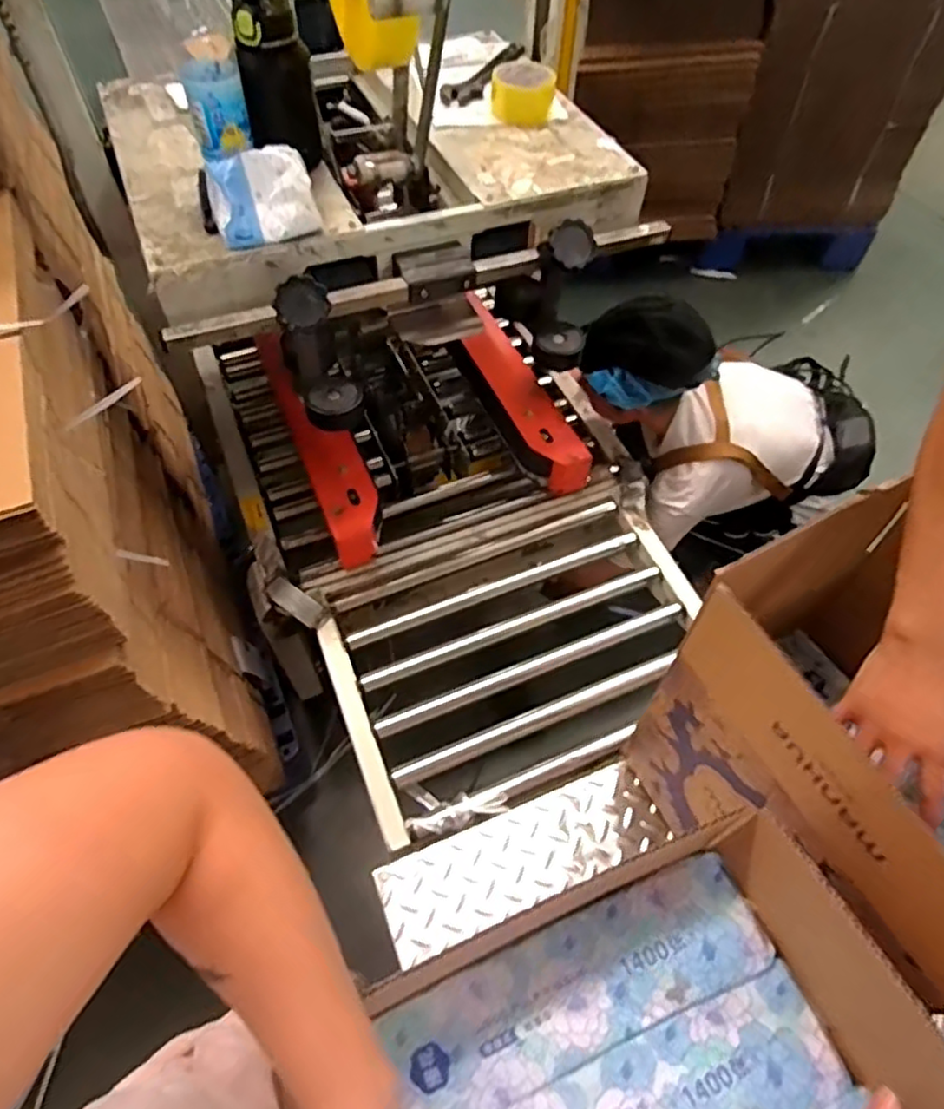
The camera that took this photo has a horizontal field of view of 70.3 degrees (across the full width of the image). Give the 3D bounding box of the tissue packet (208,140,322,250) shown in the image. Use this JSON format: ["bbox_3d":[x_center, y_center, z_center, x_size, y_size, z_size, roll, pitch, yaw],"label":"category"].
[{"bbox_3d":[-0.258,-0.438,0.824,0.123,0.100,0.035,-15,23,-8],"label":"tissue packet"}]

